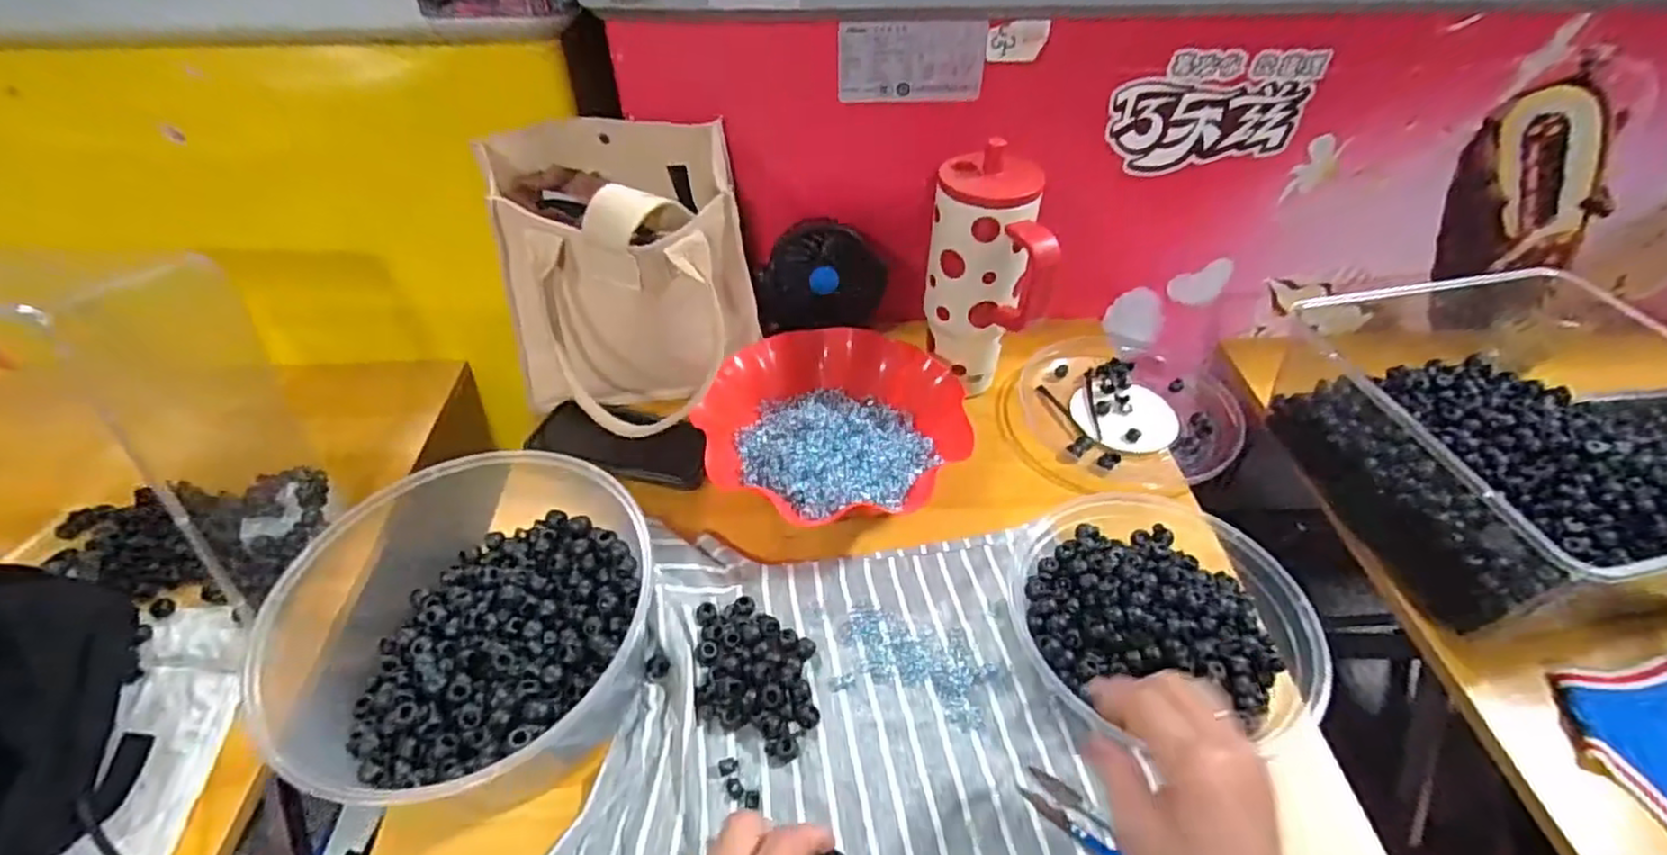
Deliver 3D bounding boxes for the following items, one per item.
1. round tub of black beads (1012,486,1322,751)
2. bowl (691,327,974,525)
[{"bbox_3d":[0.233,0.125,0.514,0.192,0.039,0.177,0,44,0],"label":"round tub of black beads"},{"bbox_3d":[0.001,0.004,0.622,0.218,0.067,0.207,0,44,0],"label":"bowl"}]

